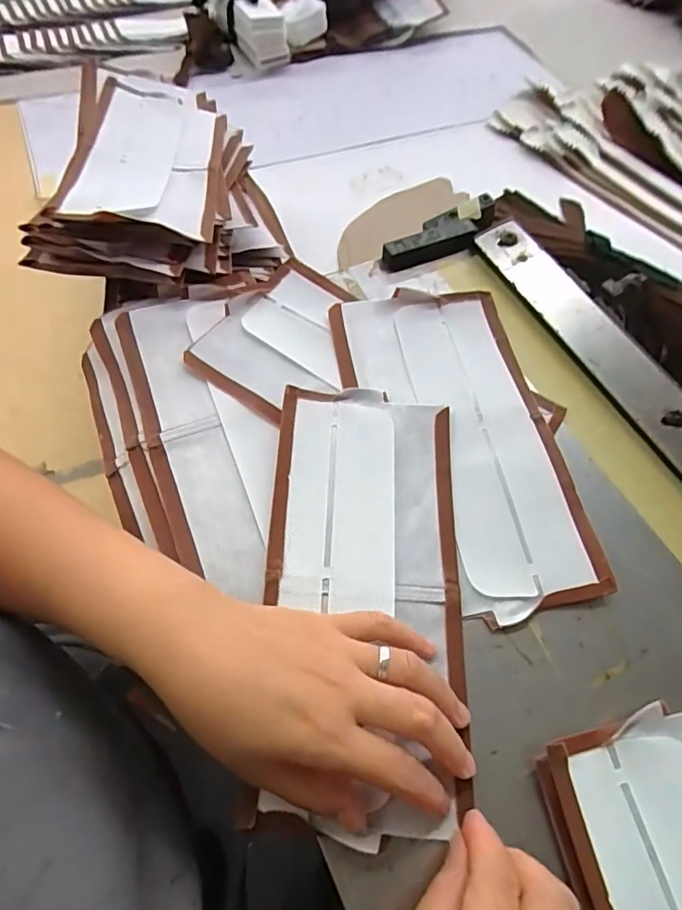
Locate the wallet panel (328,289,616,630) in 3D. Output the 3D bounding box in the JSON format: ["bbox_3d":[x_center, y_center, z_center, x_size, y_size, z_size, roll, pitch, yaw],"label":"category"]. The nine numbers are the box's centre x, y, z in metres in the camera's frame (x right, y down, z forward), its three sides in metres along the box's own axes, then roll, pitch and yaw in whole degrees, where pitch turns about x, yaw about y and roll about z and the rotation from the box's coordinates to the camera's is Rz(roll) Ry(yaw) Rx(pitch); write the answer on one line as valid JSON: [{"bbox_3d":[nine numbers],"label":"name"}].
[{"bbox_3d":[0.071,-0.015,0.325,0.118,0.007,0.230,-8,62,-7],"label":"wallet panel"}]

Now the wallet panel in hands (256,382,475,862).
[{"bbox_3d":[0.013,0.066,0.279,0.101,0.010,0.230,3,62,-1],"label":"wallet panel in hands"}]

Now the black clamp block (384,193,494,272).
[{"bbox_3d":[0.080,-0.174,0.406,0.101,0.018,0.034,-22,65,-14],"label":"black clamp block"}]

